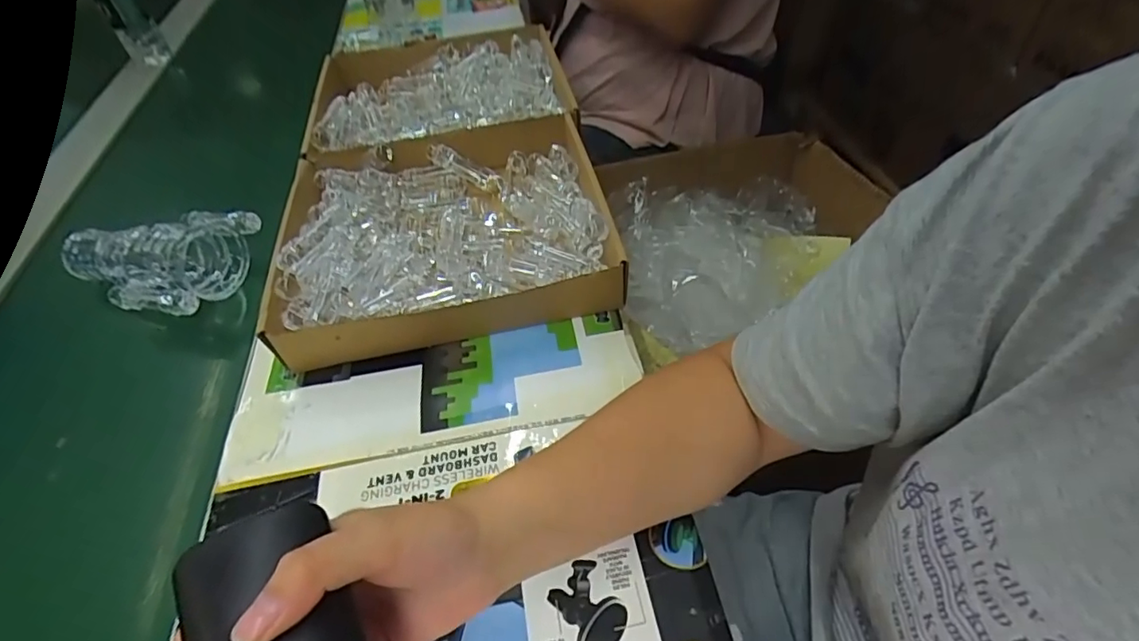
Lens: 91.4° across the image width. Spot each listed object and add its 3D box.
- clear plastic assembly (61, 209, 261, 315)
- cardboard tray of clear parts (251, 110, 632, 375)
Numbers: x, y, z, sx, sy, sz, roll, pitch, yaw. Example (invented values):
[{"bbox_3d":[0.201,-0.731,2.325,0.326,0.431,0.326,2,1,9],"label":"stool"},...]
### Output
[{"bbox_3d":[-0.431,-0.067,0.573,0.192,0.050,0.122,10,50,15],"label":"clear plastic assembly"},{"bbox_3d":[-0.122,-0.099,0.562,0.308,0.060,0.286,-10,48,-3],"label":"cardboard tray of clear parts"}]

